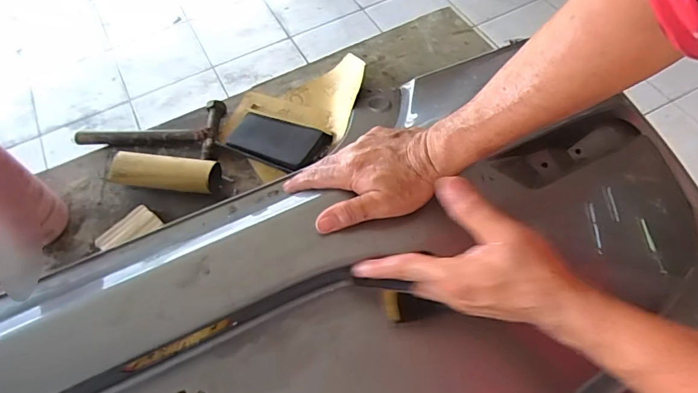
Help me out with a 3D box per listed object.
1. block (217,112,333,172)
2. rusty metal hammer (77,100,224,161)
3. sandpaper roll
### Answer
[{"bbox_3d":[-0.100,-0.077,0.634,0.130,0.016,0.077,22,63,16],"label":"block"},{"bbox_3d":[-0.291,-0.107,0.674,0.217,0.021,0.091,7,59,8],"label":"rusty metal hammer"},{"bbox_3d":[-0.249,-0.031,0.610,0.141,0.027,0.050,5,59,7],"label":"sandpaper roll"}]

